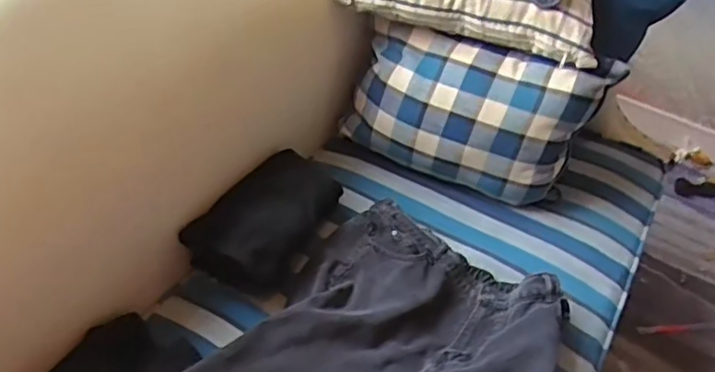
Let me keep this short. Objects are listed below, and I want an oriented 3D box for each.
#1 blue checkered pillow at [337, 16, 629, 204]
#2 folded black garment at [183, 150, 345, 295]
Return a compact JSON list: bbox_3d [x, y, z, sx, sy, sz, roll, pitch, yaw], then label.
[{"bbox_3d":[0.202,-0.140,1.125,0.435,0.277,0.140,19,14,12],"label":"blue checkered pillow"},{"bbox_3d":[-0.145,0.051,1.010,0.148,0.108,0.278,23,46,15],"label":"folded black garment"}]

